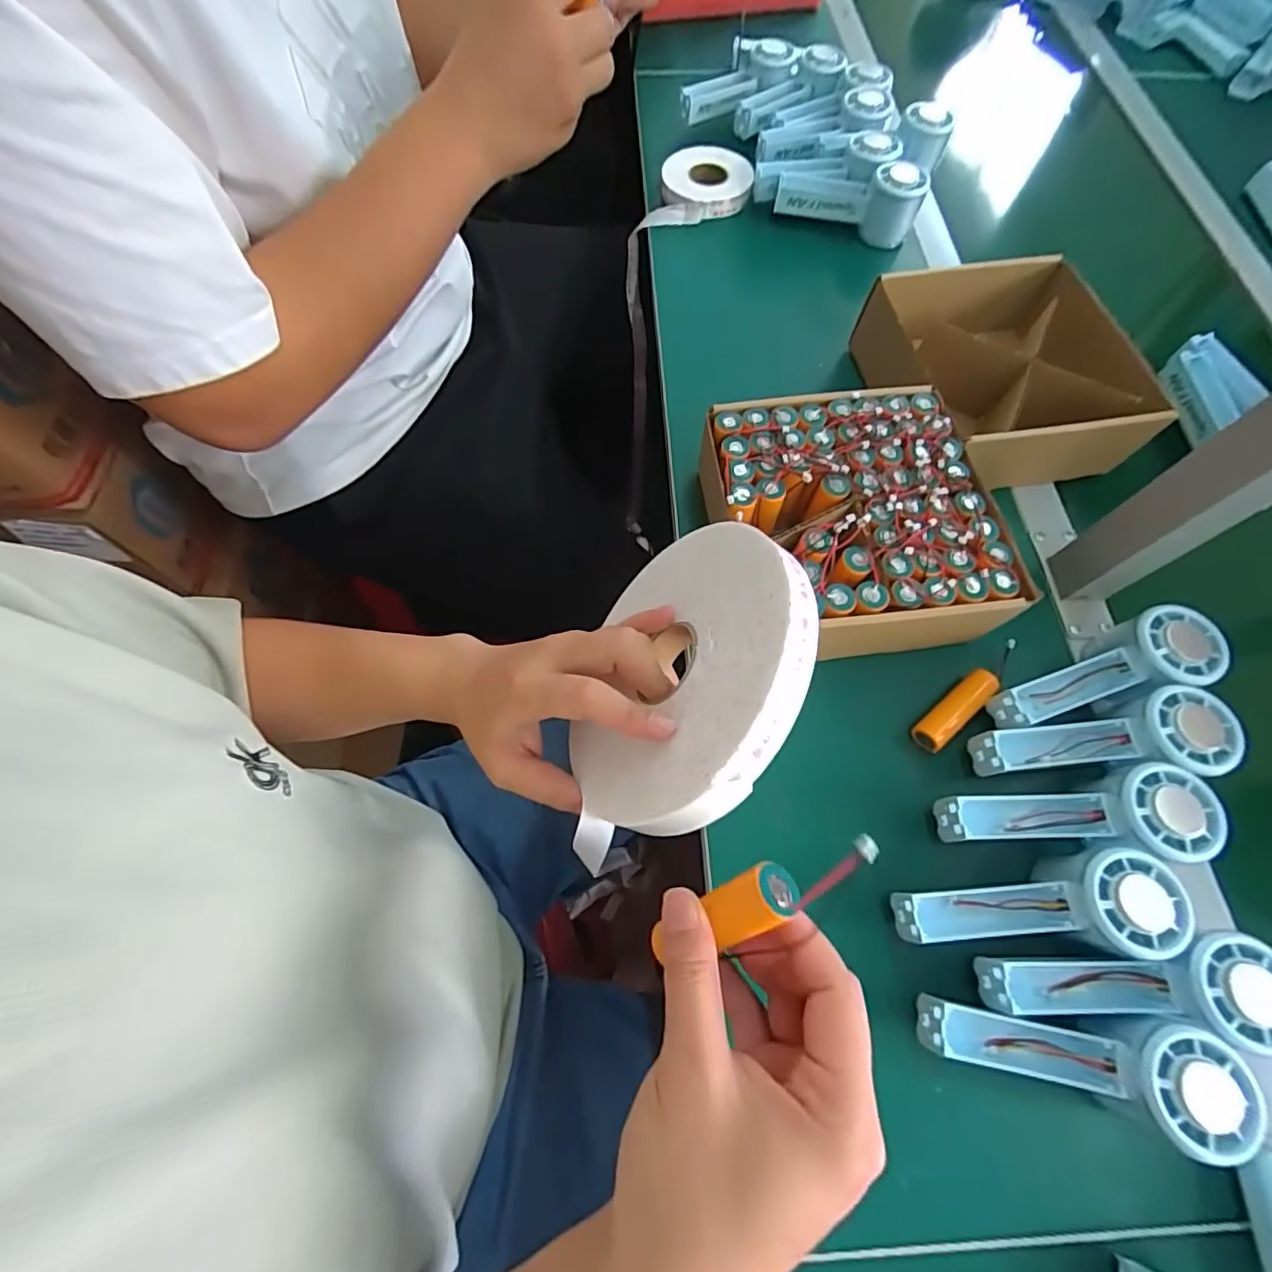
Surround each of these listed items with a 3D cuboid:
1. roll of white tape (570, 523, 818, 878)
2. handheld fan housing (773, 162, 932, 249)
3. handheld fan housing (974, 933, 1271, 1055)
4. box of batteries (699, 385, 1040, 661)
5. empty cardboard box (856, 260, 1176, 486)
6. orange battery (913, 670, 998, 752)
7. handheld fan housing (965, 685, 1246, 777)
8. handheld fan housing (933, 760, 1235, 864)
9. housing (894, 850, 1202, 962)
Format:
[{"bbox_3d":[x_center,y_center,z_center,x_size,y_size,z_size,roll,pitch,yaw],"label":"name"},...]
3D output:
[{"bbox_3d":[0.022,0.018,0.294,0.020,0.154,0.159,29,50,-32],"label":"roll of white tape"},{"bbox_3d":[0.228,-0.472,0.615,0.151,0.057,0.044,14,67,4],"label":"handheld fan housing"},{"bbox_3d":[0.280,0.200,0.324,0.152,0.033,0.051,-8,66,14],"label":"handheld fan housing"},{"bbox_3d":[0.158,-0.084,0.434,0.190,0.077,0.195,-7,67,-4],"label":"box of batteries"},{"bbox_3d":[0.311,-0.230,0.496,0.180,0.072,0.200,-9,68,-5],"label":"empty cardboard box"},{"bbox_3d":[0.232,0.052,0.414,0.076,0.016,0.021,-39,73,-16],"label":"orange battery"},{"bbox_3d":[0.305,0.070,0.377,0.153,0.038,0.052,-11,67,13],"label":"handheld fan housing"},{"bbox_3d":[0.283,0.114,0.363,0.142,0.039,0.055,-8,66,16],"label":"handheld fan housing"},{"bbox_3d":[0.239,0.163,0.344,0.155,0.050,0.055,-11,67,14],"label":"housing"}]

